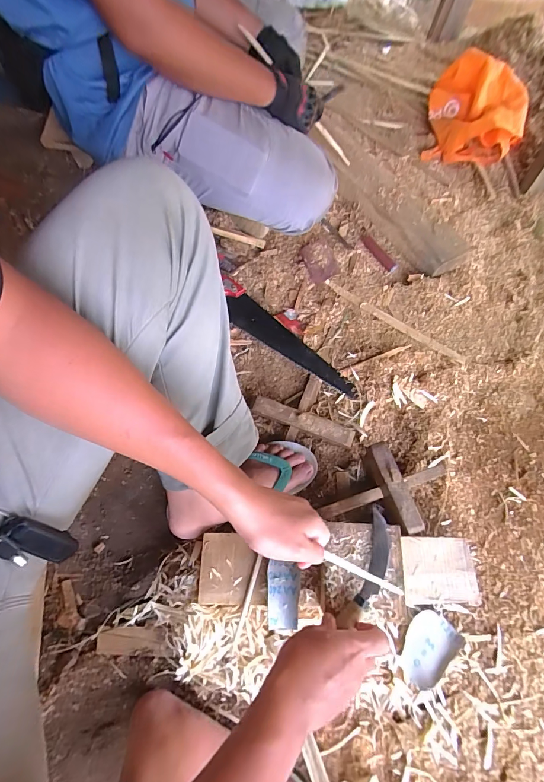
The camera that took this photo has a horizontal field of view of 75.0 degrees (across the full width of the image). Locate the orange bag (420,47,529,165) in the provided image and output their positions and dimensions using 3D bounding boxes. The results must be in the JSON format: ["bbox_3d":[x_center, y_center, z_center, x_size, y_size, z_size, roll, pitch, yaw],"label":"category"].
[{"bbox_3d":[0.588,-0.799,1.008,0.248,0.164,0.213,9,66,3],"label":"orange bag"}]

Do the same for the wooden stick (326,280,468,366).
[{"bbox_3d":[0.263,-0.154,0.776,0.337,0.008,0.028,34,69,13],"label":"wooden stick"}]

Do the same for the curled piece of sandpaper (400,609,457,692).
[{"bbox_3d":[0.223,0.369,0.514,0.095,0.024,0.063,-40,73,-17],"label":"curled piece of sandpaper"}]

